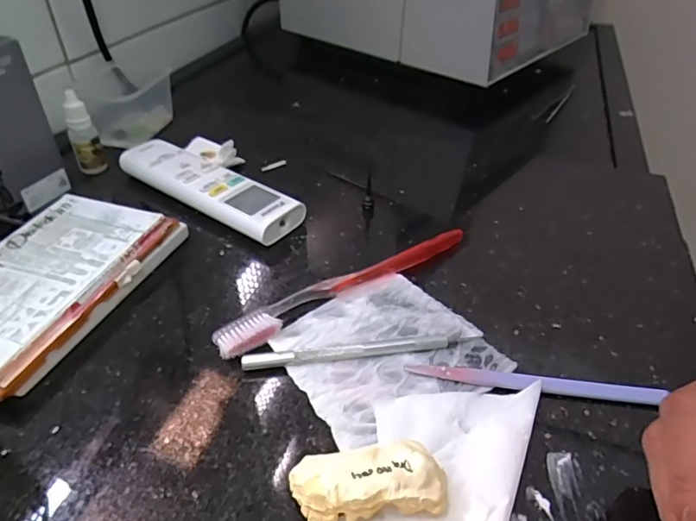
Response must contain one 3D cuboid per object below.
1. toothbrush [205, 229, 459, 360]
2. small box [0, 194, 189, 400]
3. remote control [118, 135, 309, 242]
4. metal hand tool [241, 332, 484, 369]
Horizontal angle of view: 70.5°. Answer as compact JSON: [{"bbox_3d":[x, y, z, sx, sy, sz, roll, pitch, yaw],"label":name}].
[{"bbox_3d":[0.002,0.014,0.320,0.185,0.012,0.020,-25,44,-27],"label":"toothbrush"},{"bbox_3d":[-0.188,0.013,0.312,0.094,0.030,0.151,14,41,19],"label":"small box"},{"bbox_3d":[-0.115,-0.058,0.399,0.168,0.030,0.043,23,44,28],"label":"remote control"},{"bbox_3d":[0.010,0.050,0.279,0.136,0.009,0.009,-7,38,-7],"label":"metal hand tool"}]

